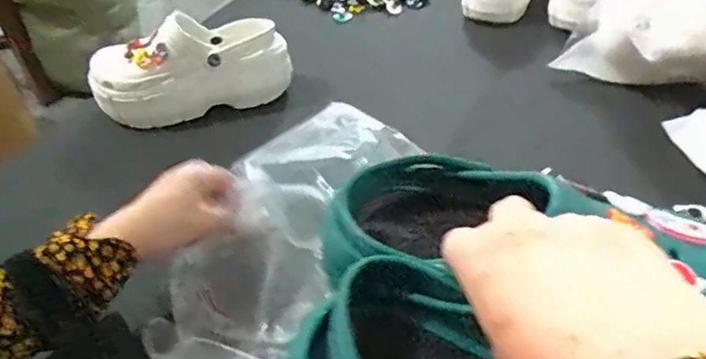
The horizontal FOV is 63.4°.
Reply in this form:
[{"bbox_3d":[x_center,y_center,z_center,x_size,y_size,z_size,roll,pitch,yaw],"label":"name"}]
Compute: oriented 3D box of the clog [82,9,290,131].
[{"bbox_3d":[-0.205,-0.146,0.737,0.245,0.108,0.102,-5,41,2],"label":"clog"}]

